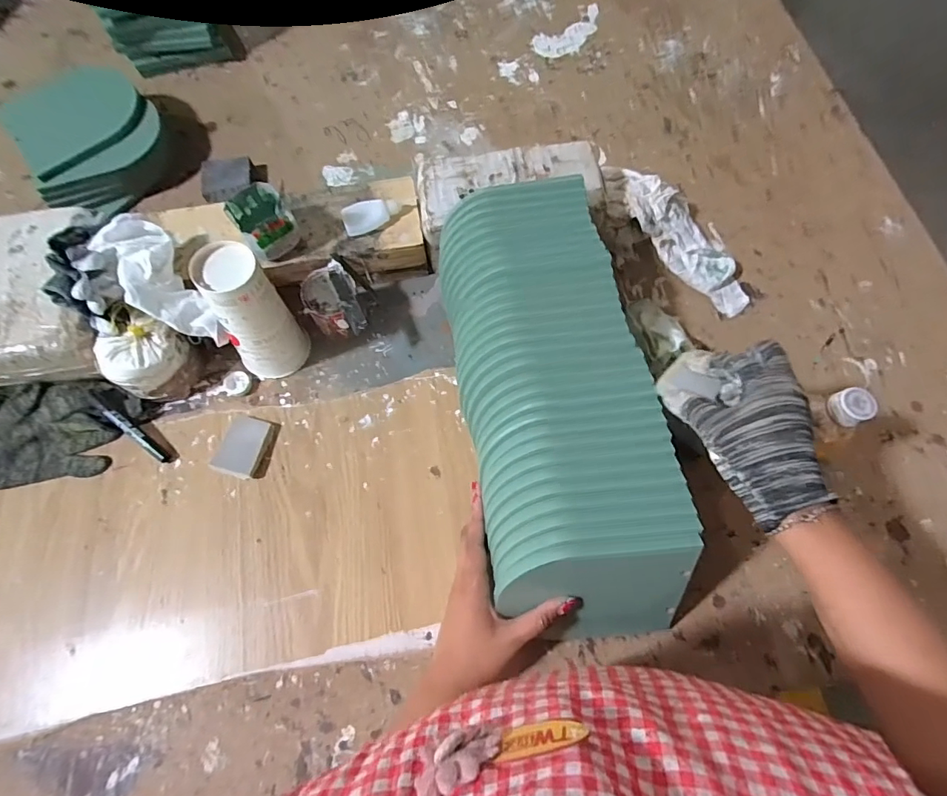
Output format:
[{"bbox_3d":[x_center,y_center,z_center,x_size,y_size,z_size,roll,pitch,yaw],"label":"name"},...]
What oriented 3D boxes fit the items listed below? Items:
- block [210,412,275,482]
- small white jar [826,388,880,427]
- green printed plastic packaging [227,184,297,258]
[{"bbox_3d":[-0.266,0.055,0.562,0.052,0.012,0.069,15,70,6],"label":"block"},{"bbox_3d":[0.322,0.007,0.416,0.025,0.022,0.029,-28,71,-10],"label":"small white jar"},{"bbox_3d":[-0.243,-0.206,0.568,0.063,0.051,0.071,-36,72,-13],"label":"green printed plastic packaging"}]

